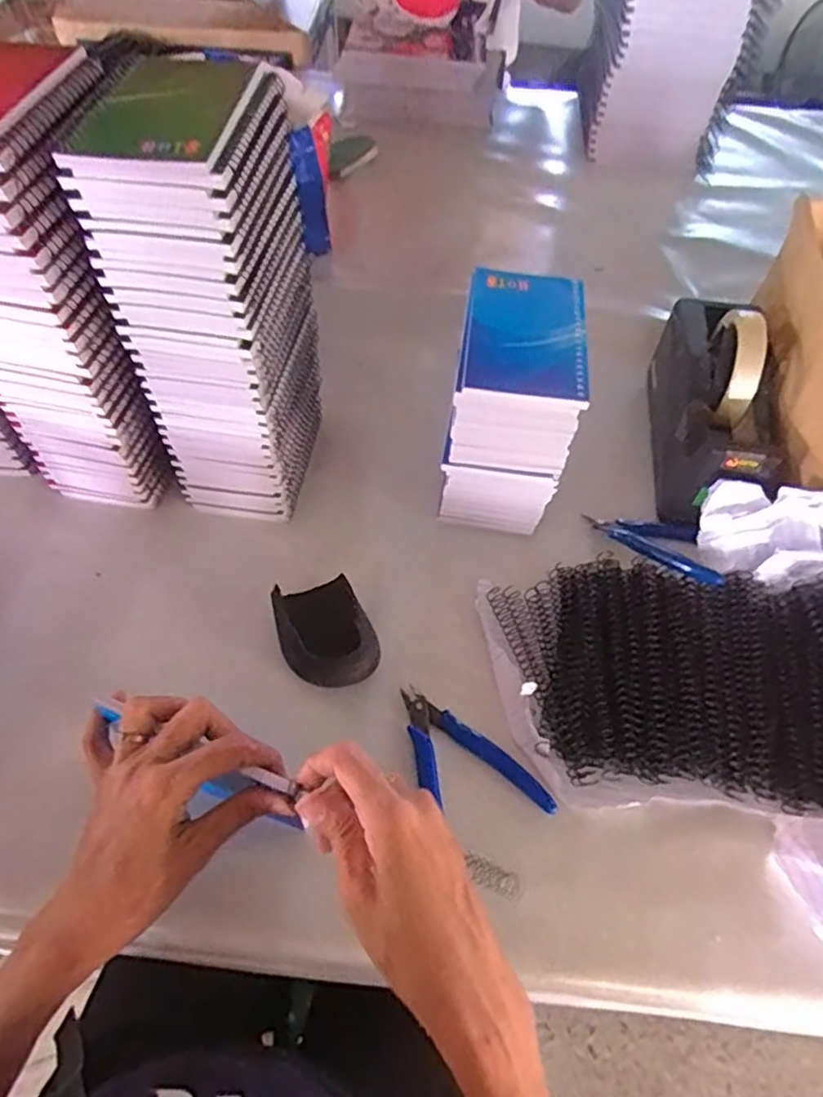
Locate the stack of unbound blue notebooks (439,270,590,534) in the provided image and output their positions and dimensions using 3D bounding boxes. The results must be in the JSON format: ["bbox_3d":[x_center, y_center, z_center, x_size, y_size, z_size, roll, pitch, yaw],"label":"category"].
[{"bbox_3d":[0.075,-0.105,0.516,0.083,0.168,0.126,7,57,2],"label":"stack of unbound blue notebooks"}]

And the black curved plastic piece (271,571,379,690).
[{"bbox_3d":[-0.064,0.063,0.482,0.062,0.029,0.085,-19,60,-14],"label":"black curved plastic piece"}]

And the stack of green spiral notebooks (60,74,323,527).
[{"bbox_3d":[-0.132,-0.160,0.467,0.094,0.276,0.136,9,57,4],"label":"stack of green spiral notebooks"}]

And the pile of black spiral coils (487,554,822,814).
[{"bbox_3d":[0.207,0.084,0.460,0.287,0.055,0.169,7,57,2],"label":"pile of black spiral coils"}]

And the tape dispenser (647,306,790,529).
[{"bbox_3d":[0.262,-0.120,0.571,0.082,0.125,0.206,5,57,1],"label":"tape dispenser"}]

